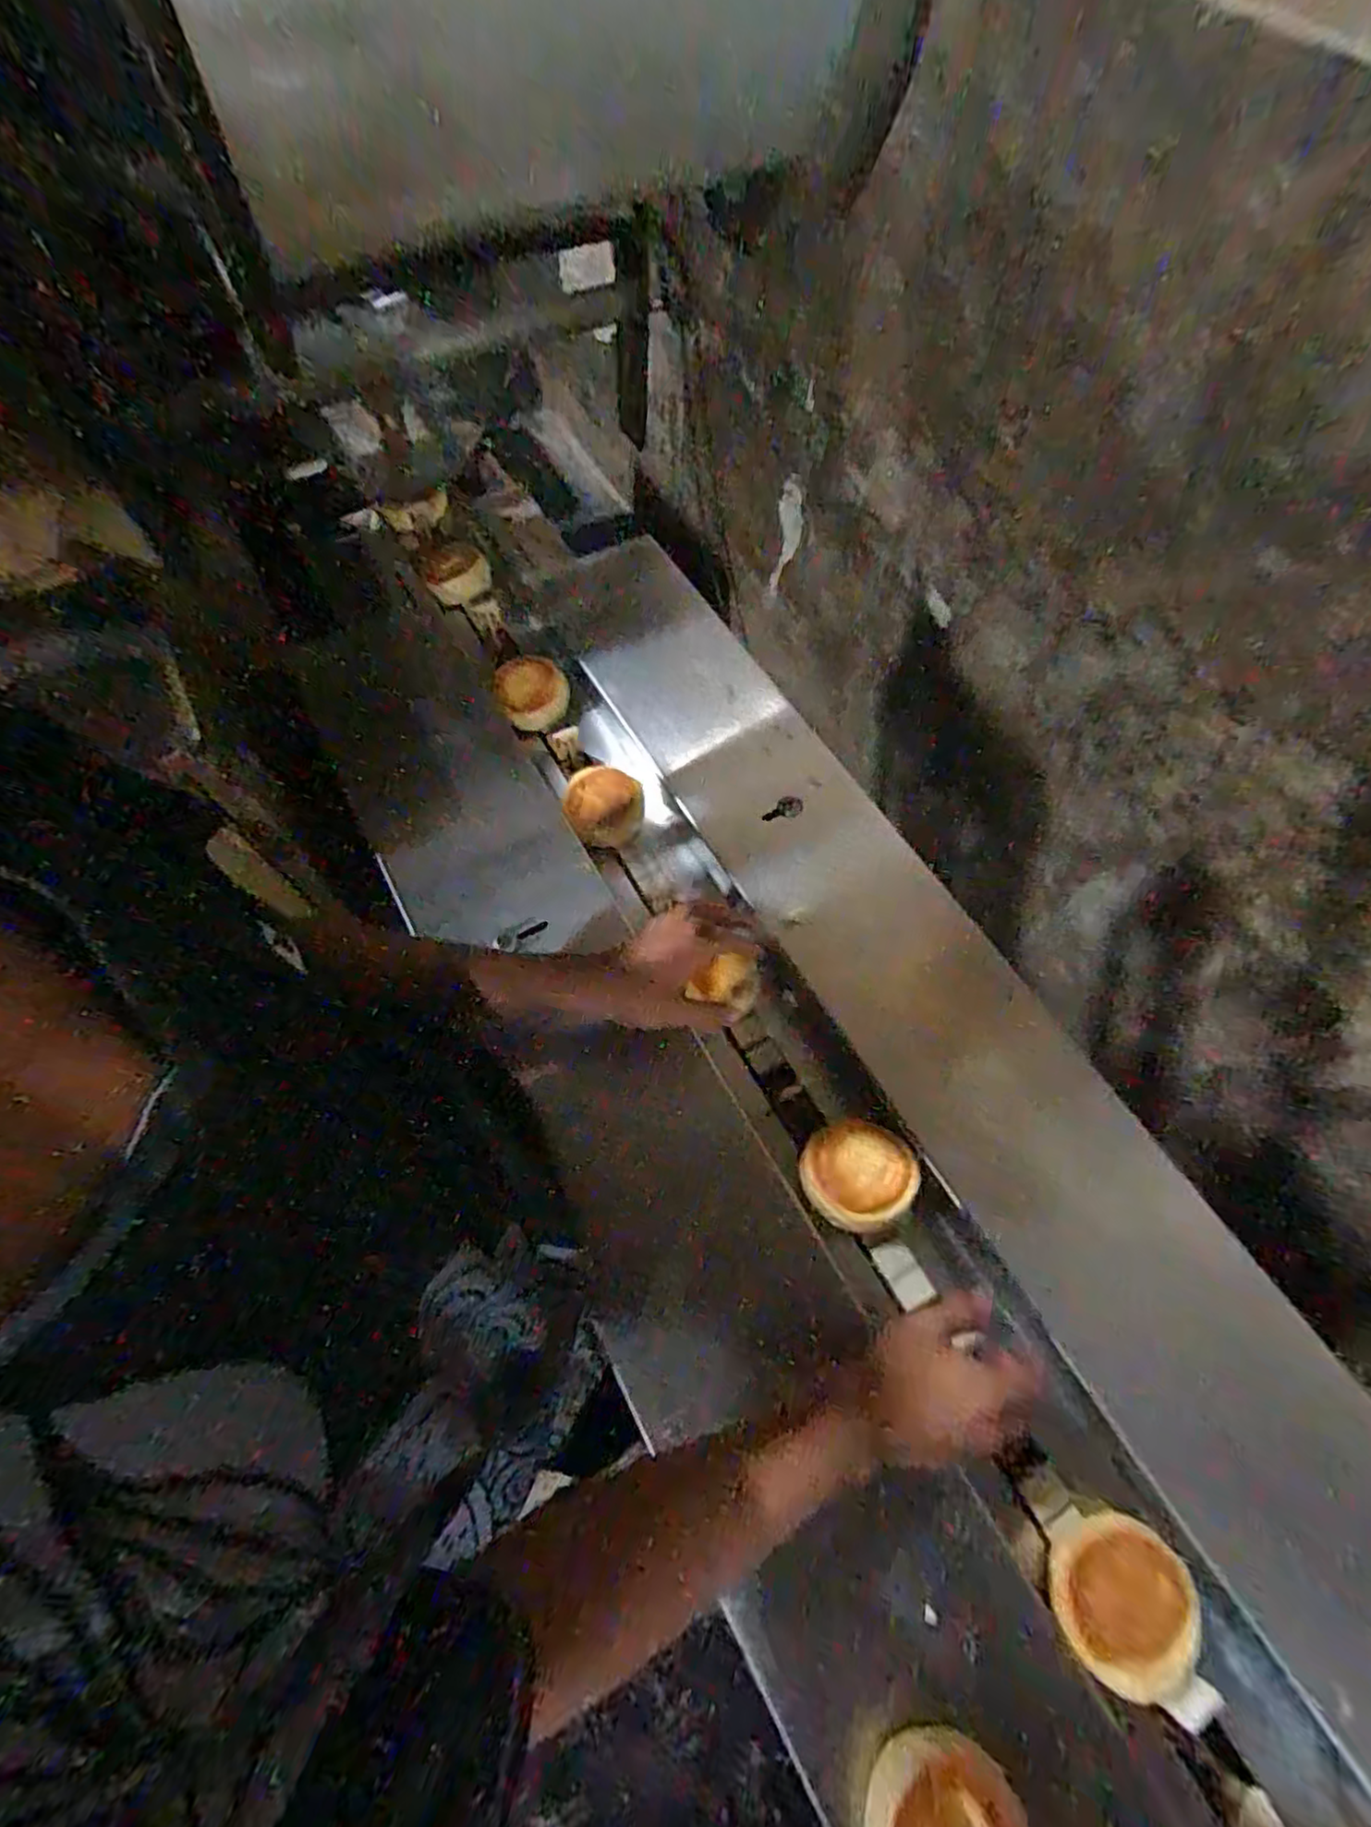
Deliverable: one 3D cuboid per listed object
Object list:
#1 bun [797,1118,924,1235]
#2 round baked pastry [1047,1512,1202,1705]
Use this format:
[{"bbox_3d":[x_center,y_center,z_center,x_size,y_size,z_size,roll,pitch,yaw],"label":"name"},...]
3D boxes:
[{"bbox_3d":[0.131,0.199,0.528,0.086,0.031,0.073,-18,67,-11],"label":"bun"},{"bbox_3d":[0.268,0.422,0.426,0.074,0.017,0.084,20,46,40],"label":"round baked pastry"}]

